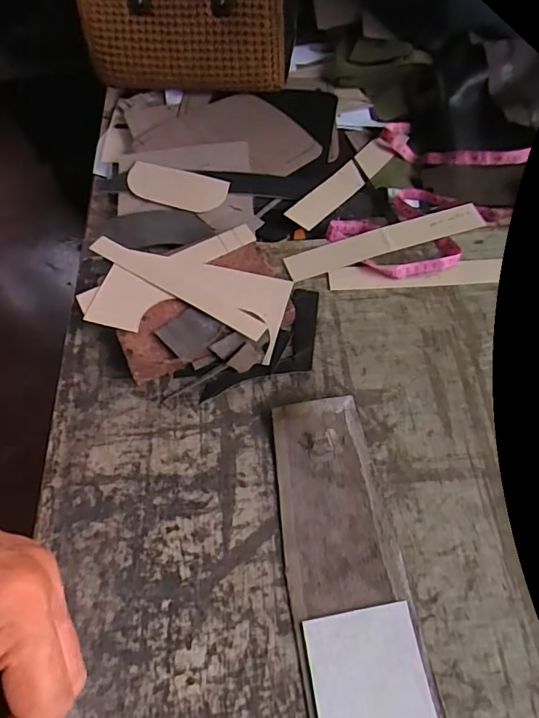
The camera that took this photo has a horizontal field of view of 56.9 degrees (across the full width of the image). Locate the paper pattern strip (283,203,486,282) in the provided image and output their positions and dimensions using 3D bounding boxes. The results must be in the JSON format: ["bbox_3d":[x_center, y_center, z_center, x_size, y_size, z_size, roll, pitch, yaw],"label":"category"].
[{"bbox_3d":[0.136,-0.139,0.581,0.240,0.008,0.041,-17,65,-7],"label":"paper pattern strip"}]

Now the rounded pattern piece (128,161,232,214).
[{"bbox_3d":[-0.122,-0.223,0.640,0.133,0.009,0.058,19,68,12],"label":"rounded pattern piece"}]

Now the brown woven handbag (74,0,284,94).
[{"bbox_3d":[-0.120,-0.478,0.688,0.291,0.147,0.101,8,61,6],"label":"brown woven handbag"}]

